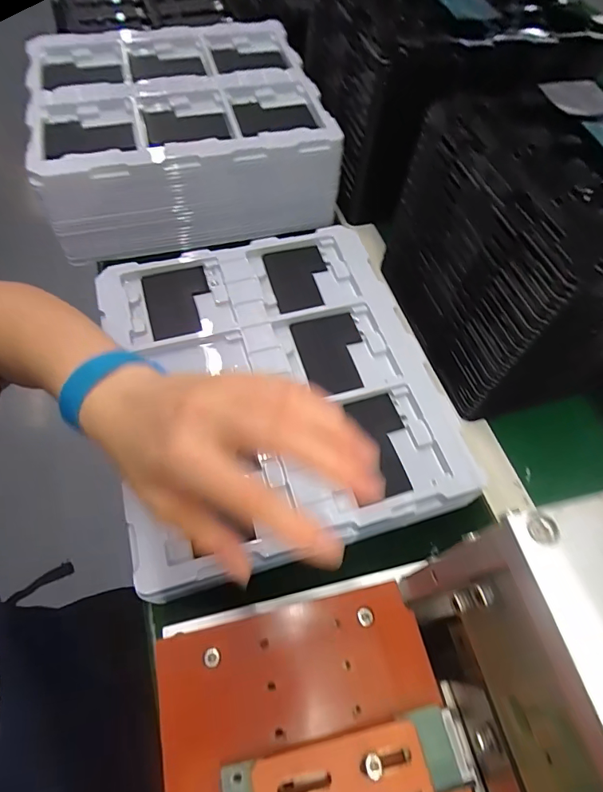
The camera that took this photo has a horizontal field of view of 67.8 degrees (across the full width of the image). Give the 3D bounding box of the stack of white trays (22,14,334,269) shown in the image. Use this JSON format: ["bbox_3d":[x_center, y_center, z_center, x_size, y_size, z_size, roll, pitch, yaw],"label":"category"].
[{"bbox_3d":[-0.148,-0.333,0.570,0.328,0.116,0.306,-10,62,-9],"label":"stack of white trays"}]

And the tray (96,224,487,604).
[{"bbox_3d":[-0.028,-0.010,0.421,0.272,0.052,0.322,-15,62,-11],"label":"tray"}]

